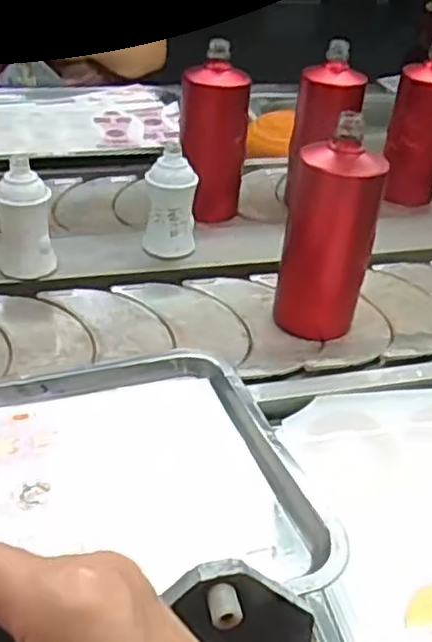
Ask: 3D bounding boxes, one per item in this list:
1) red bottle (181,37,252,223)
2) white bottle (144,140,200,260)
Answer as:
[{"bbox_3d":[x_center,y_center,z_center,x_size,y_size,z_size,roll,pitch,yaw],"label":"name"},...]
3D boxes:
[{"bbox_3d":[-0.002,-0.231,0.894,0.077,0.197,0.066,-6,36,-17],"label":"red bottle"},{"bbox_3d":[-0.051,-0.123,0.786,0.050,0.125,0.045,30,41,31],"label":"white bottle"}]

